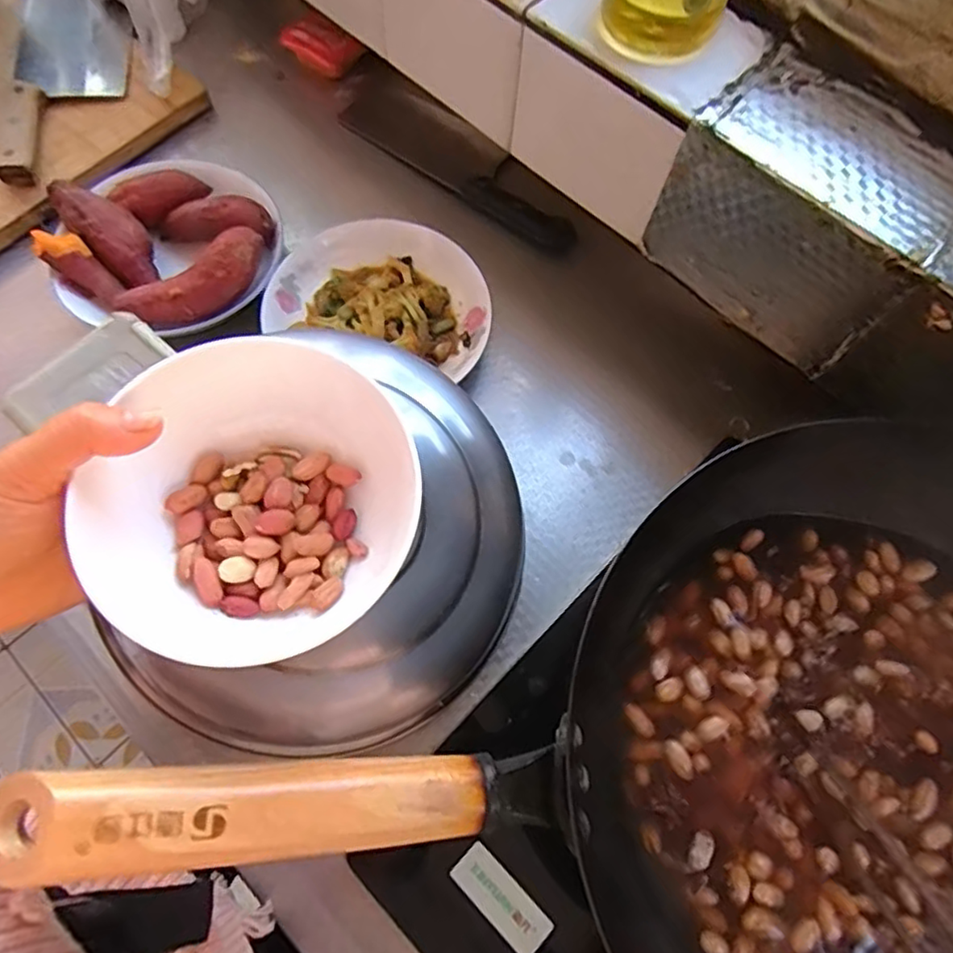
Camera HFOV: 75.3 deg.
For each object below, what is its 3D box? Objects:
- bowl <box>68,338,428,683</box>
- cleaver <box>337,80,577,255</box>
[{"bbox_3d":[-0.088,0.010,0.260,0.125,0.064,0.111,-35,74,-13],"label":"bowl"},{"bbox_3d":[-0.012,-0.321,0.631,0.300,0.032,0.076,39,74,12],"label":"cleaver"}]

